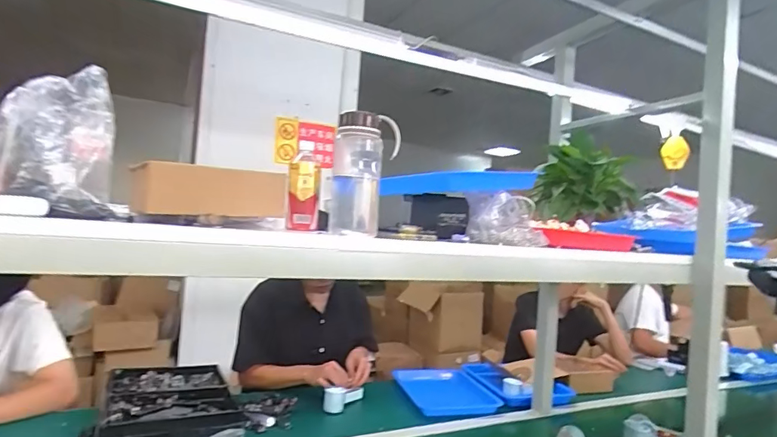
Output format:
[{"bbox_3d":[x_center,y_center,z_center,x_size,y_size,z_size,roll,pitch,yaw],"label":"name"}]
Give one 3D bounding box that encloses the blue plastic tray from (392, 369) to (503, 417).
[{"bbox_3d":[0.167,0.552,1.472,0.268,0.038,0.389,5,-3,-17],"label":"blue plastic tray"}]

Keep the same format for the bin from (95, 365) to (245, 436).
[{"bbox_3d":[-0.535,0.469,1.110,0.286,0.100,0.392,6,-3,-29],"label":"bin"}]

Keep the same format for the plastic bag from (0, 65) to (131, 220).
[{"bbox_3d":[-0.411,-0.096,0.569,0.134,0.177,0.161,7,-3,-40],"label":"plastic bag"}]

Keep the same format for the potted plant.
[{"bbox_3d":[0.502,-0.098,1.165,0.235,0.214,0.234,3,-3,23],"label":"potted plant"}]

